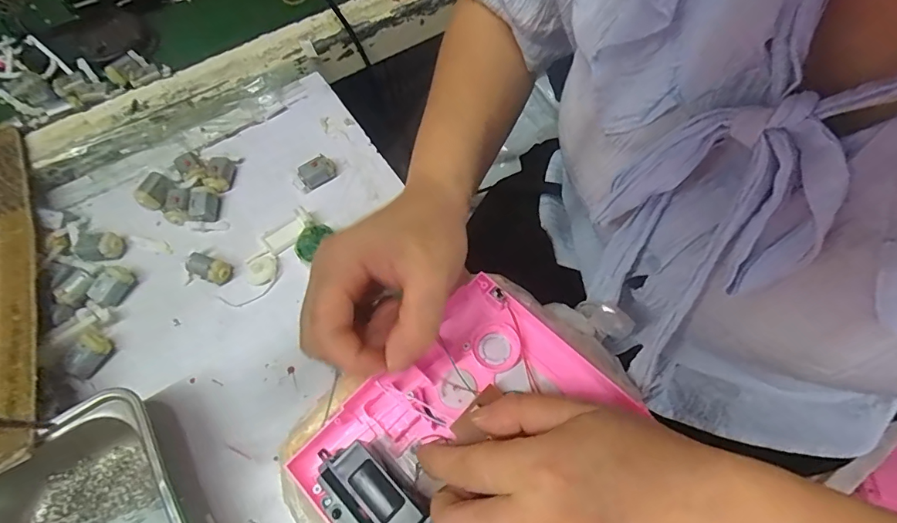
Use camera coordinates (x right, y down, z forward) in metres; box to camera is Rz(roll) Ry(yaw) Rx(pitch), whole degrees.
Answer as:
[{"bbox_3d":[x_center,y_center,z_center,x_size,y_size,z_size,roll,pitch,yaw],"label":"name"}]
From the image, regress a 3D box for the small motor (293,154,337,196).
[{"bbox_3d":[-0.112,-0.073,0.379,0.034,0.015,0.017,-35,69,-16],"label":"small motor"}]

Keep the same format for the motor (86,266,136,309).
[{"bbox_3d":[-0.246,0.018,0.334,0.019,0.016,0.029,36,69,16],"label":"motor"}]

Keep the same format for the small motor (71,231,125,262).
[{"bbox_3d":[-0.268,-0.012,0.350,0.033,0.016,0.021,5,64,2],"label":"small motor"}]

